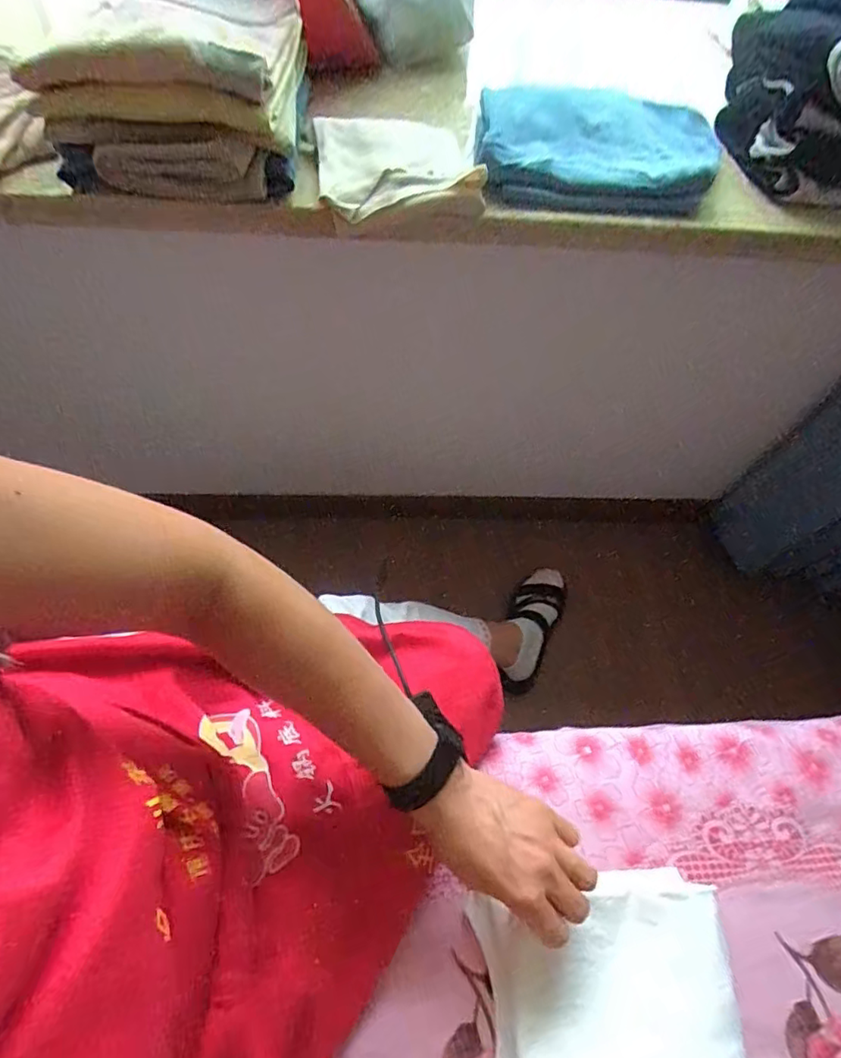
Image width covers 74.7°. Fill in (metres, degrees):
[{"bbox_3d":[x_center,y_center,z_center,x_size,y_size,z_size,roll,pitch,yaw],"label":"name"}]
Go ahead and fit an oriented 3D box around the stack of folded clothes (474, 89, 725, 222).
[{"bbox_3d":[0.209,-0.444,0.629,0.297,0.067,0.182,-5,61,-5],"label":"stack of folded clothes"}]

